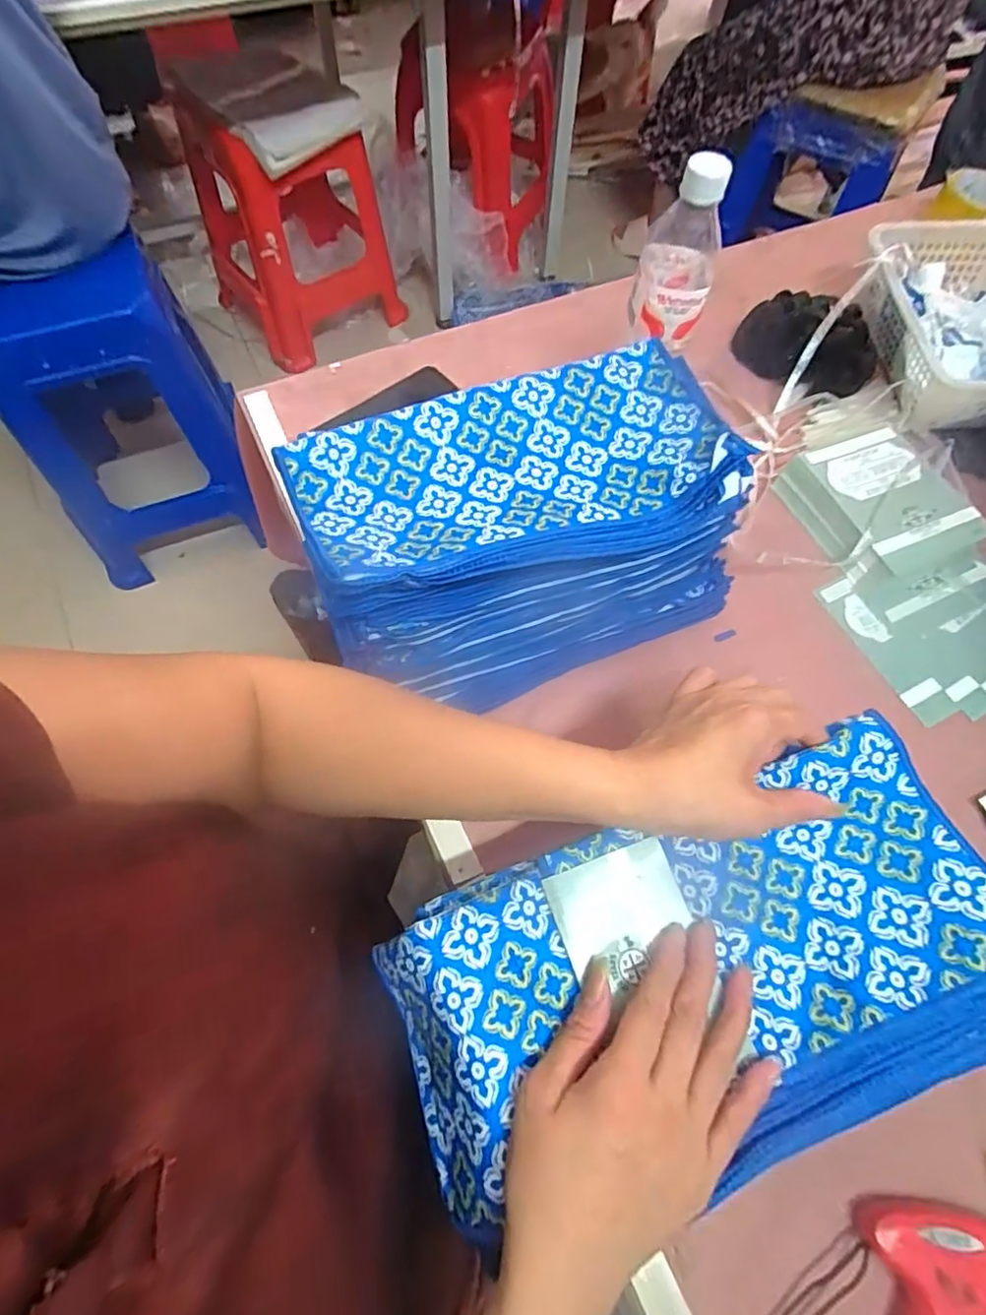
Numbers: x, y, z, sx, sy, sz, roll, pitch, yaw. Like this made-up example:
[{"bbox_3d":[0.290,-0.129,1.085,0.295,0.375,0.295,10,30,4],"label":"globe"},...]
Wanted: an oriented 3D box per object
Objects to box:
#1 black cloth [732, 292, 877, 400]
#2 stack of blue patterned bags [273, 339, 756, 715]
[{"bbox_3d":[0.340,-0.340,0.645,0.150,0.049,0.088,32,66,13],"label":"black cloth"},{"bbox_3d":[0.022,-0.087,0.461,0.289,0.158,0.165,-20,66,-12],"label":"stack of blue patterned bags"}]

